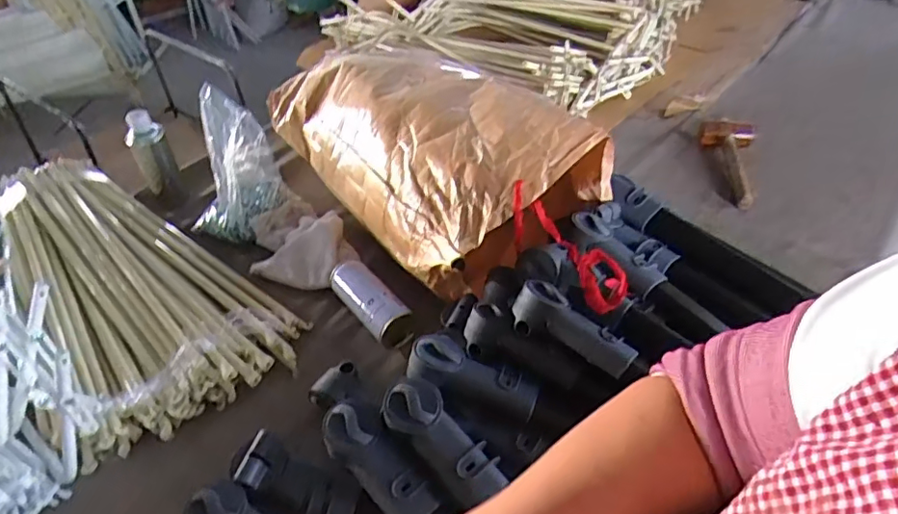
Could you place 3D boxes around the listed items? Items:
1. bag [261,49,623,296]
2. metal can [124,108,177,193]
[{"bbox_3d":[-0.051,-0.219,1.030,0.327,0.195,0.644,-26,46,-26],"label":"bag"},{"bbox_3d":[-0.563,-0.194,1.083,0.057,0.168,0.057,-1,40,1],"label":"metal can"}]

